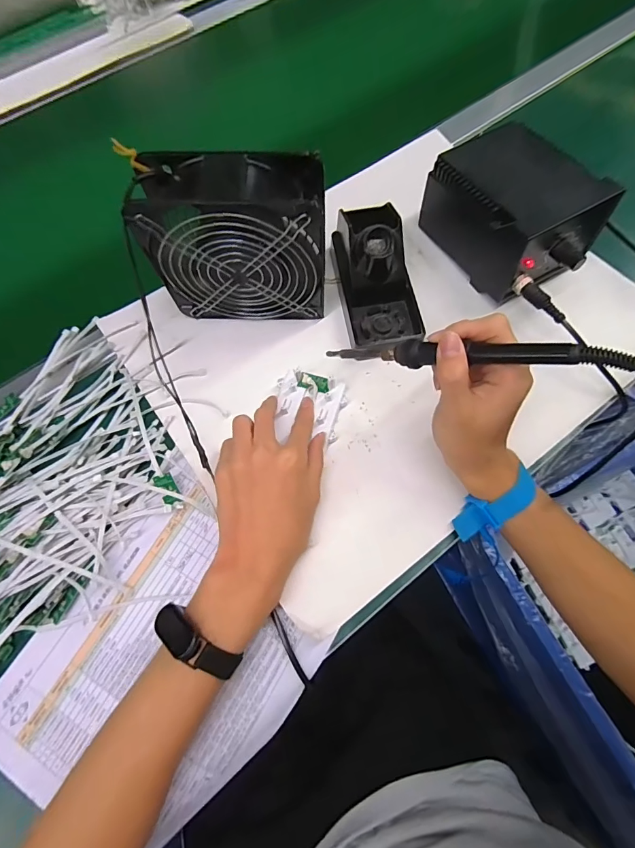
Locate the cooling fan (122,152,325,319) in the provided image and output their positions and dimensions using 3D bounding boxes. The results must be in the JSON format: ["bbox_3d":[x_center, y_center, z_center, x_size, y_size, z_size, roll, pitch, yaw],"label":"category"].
[{"bbox_3d":[-0.070,-0.160,0.368,0.153,0.143,0.060,2,69,2],"label":"cooling fan"}]

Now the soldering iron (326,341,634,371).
[{"bbox_3d":[0.094,-0.049,0.286,0.207,0.013,0.017,7,68,36],"label":"soldering iron"}]

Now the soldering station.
[{"bbox_3d":[0.205,-0.218,0.417,0.118,0.094,0.164,-32,72,-10],"label":"soldering station"}]

